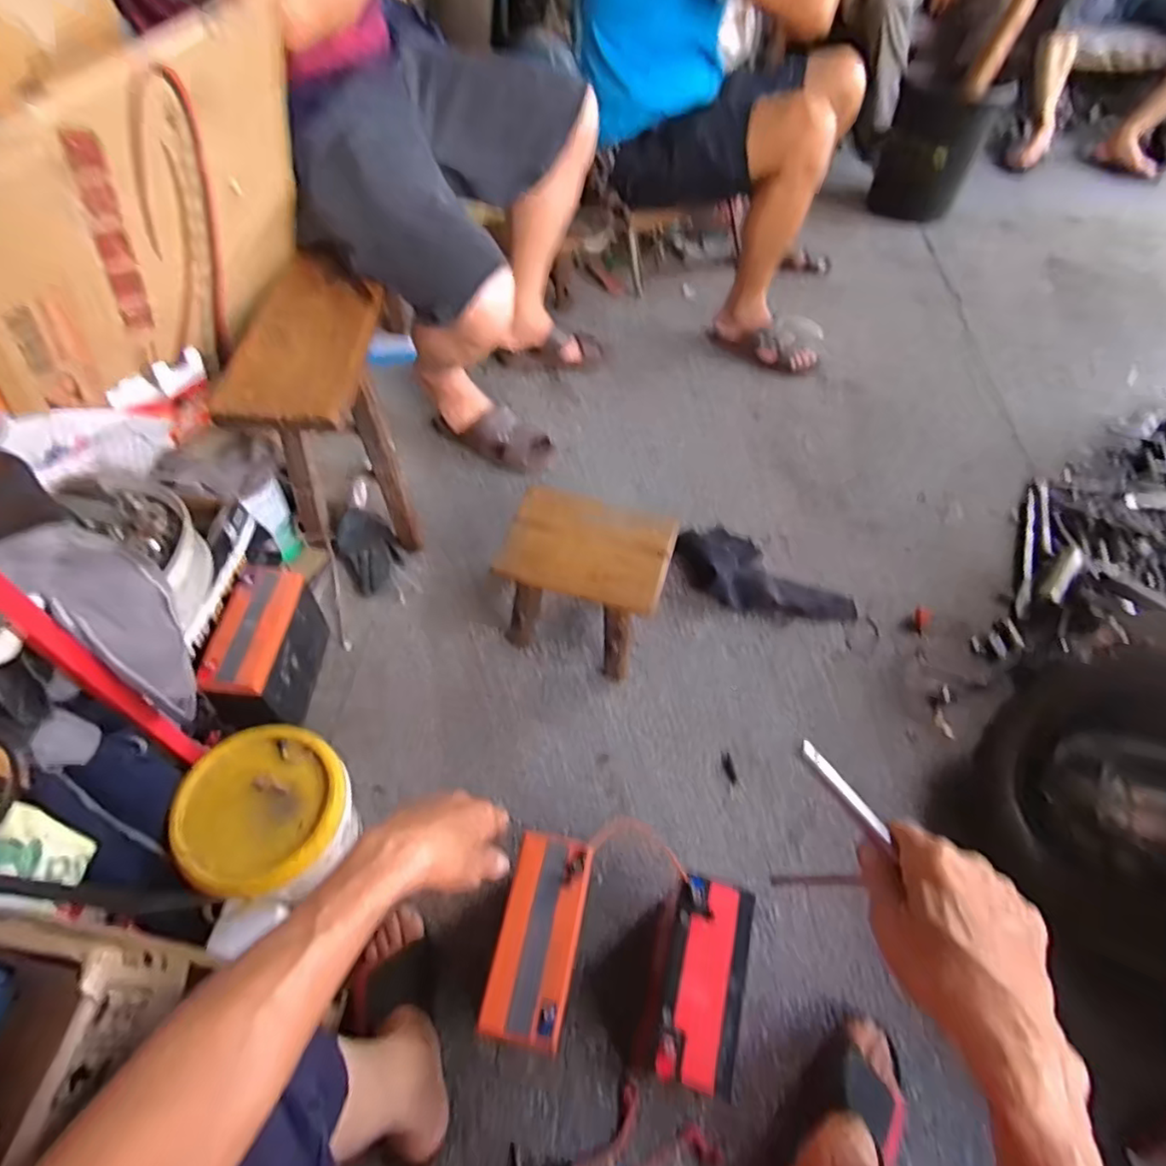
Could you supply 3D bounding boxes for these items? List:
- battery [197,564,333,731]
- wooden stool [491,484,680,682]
[{"bbox_3d":[-0.420,0.104,0.835,0.085,0.152,0.197,1,54,-2],"label":"battery"},{"bbox_3d":[0.001,0.004,0.893,0.208,0.209,0.151,16,55,9],"label":"wooden stool"}]

